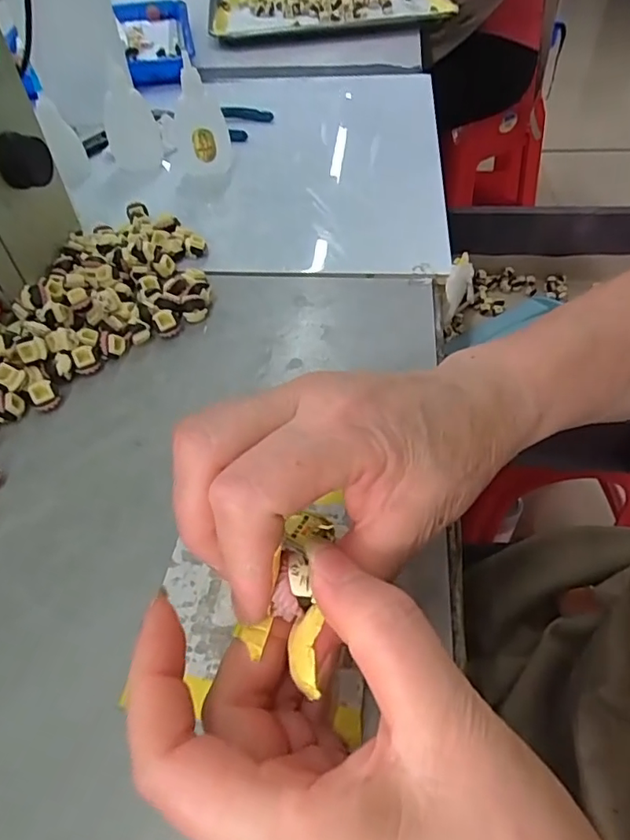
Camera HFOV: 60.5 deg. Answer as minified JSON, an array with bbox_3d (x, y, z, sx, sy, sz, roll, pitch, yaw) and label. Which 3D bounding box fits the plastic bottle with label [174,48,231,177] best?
[{"bbox_3d":[-0.099,-0.255,0.459,0.047,0.079,0.037,-9,50,-4],"label":"plastic bottle with label"}]

